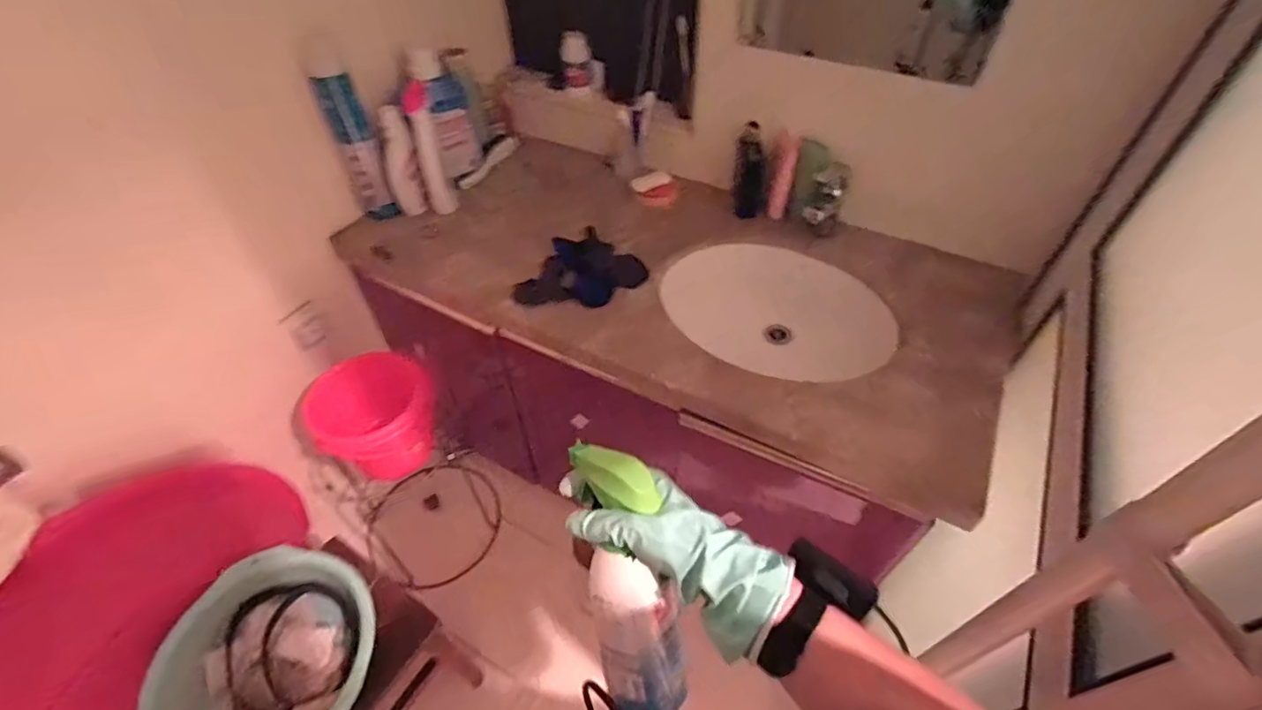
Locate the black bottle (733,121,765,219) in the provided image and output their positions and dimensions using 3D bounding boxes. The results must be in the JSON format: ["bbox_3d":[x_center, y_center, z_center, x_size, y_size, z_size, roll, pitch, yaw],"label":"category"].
[{"bbox_3d":[0.256,-0.384,1.201,0.064,0.186,0.070,3,52,5],"label":"black bottle"}]

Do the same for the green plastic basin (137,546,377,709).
[{"bbox_3d":[-0.574,0.495,0.899,0.308,0.107,0.321,11,53,12],"label":"green plastic basin"}]

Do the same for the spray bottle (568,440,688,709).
[{"bbox_3d":[0.001,0.196,0.467,0.075,0.243,0.061,-11,10,-6],"label":"spray bottle"}]

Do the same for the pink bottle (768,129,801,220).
[{"bbox_3d":[0.315,-0.365,1.161,0.043,0.173,0.037,11,53,12],"label":"pink bottle"}]

